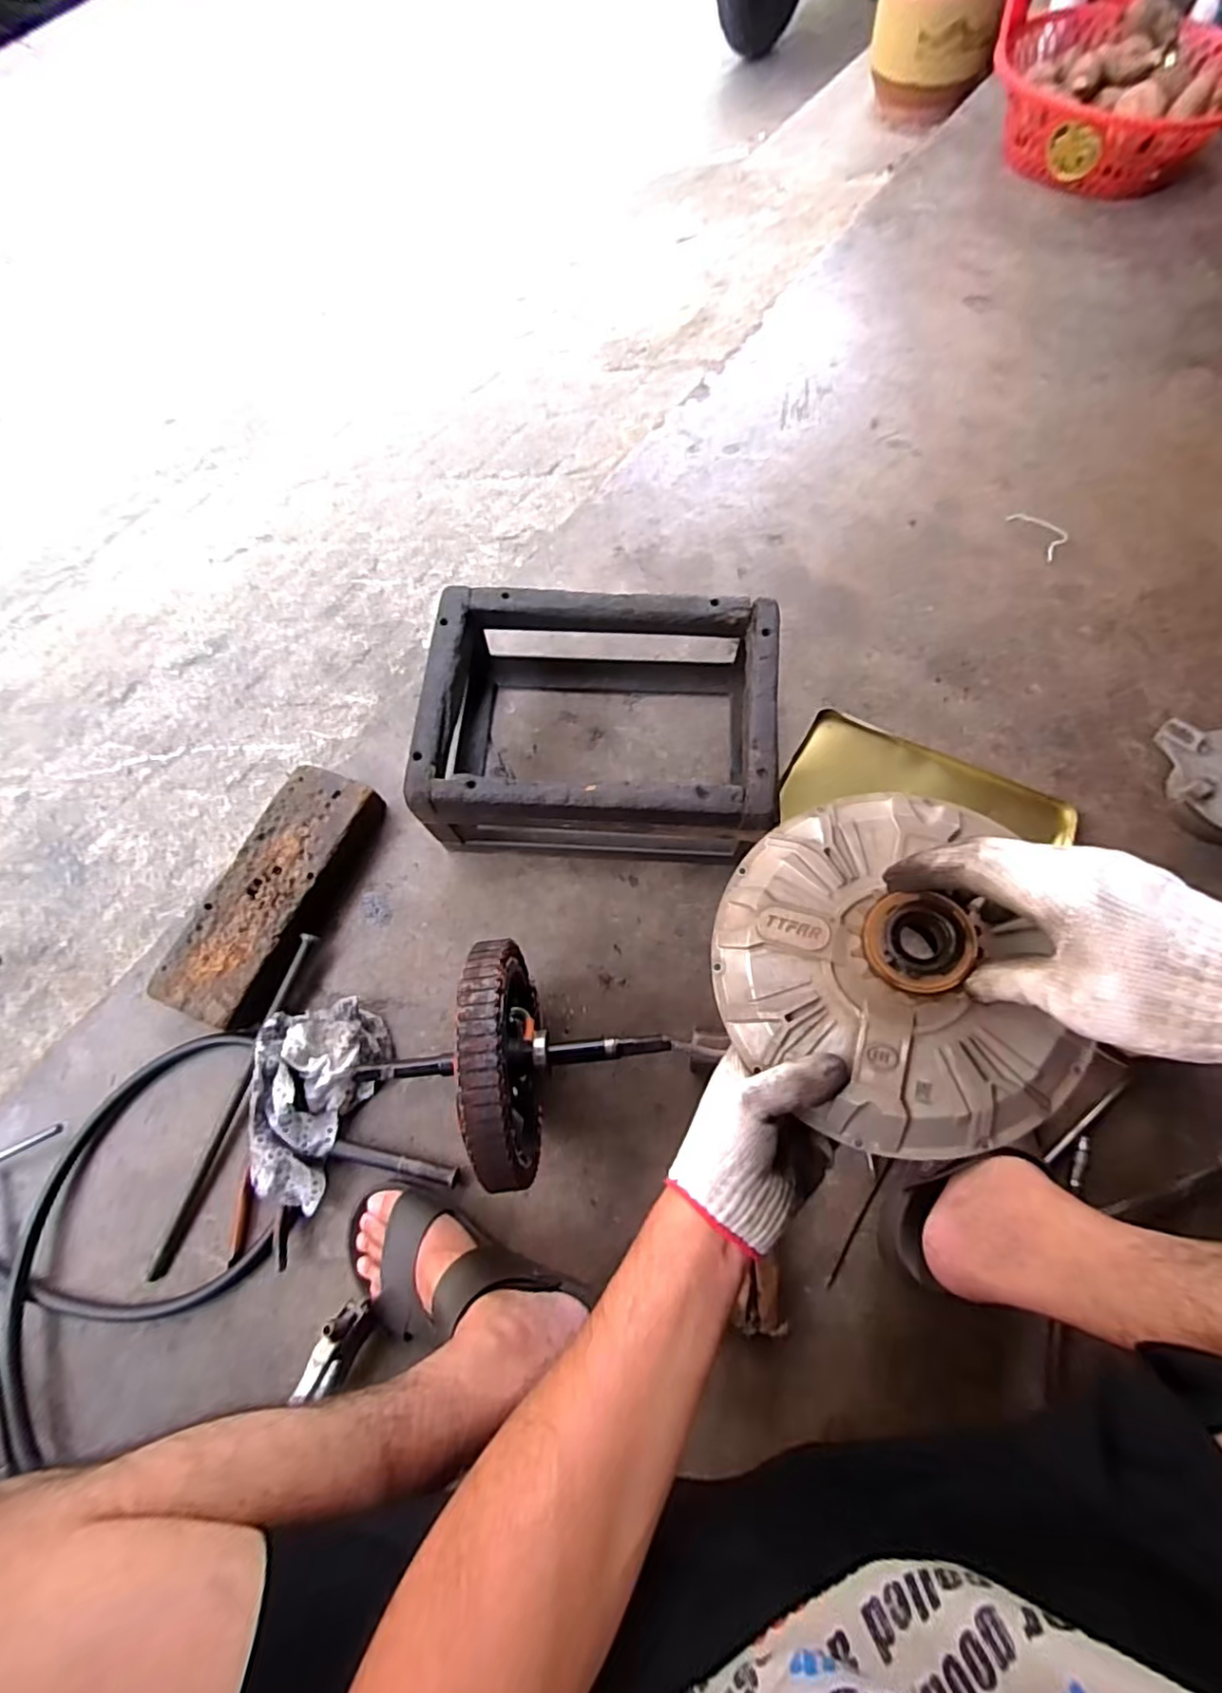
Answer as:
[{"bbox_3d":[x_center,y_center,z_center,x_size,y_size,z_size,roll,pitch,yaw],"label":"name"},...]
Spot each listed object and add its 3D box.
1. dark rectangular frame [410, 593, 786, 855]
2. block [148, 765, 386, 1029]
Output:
[{"bbox_3d":[-0.009,-0.135,0.711,0.349,0.163,0.285,2,70,4],"label":"dark rectangular frame"},{"bbox_3d":[-0.361,0.053,0.714,0.115,0.069,0.282,19,72,10],"label":"block"}]

